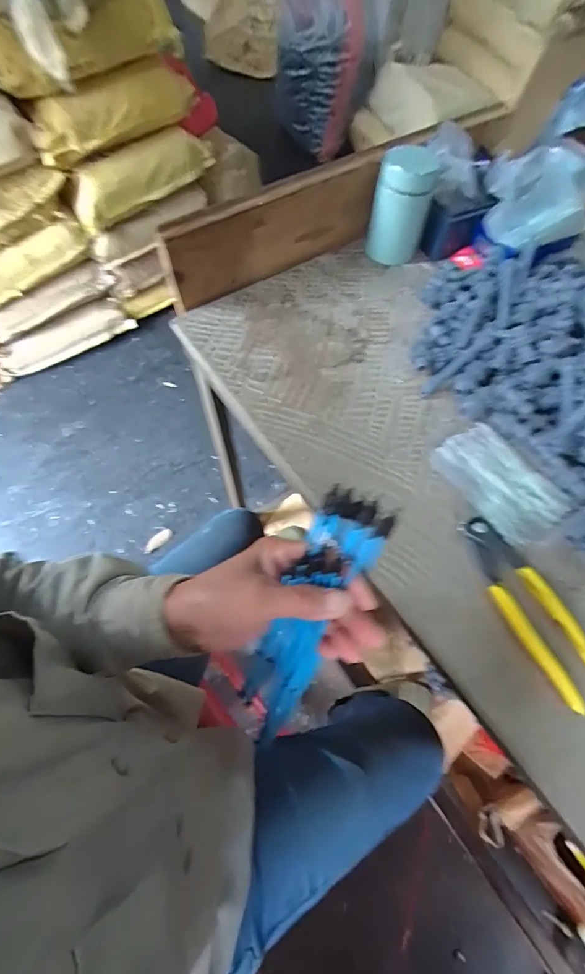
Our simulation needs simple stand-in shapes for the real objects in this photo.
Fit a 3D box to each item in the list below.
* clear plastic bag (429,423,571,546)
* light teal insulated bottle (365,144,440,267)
[{"bbox_3d":[0.201,-0.005,0.408,0.082,0.006,0.124,-35,69,-16],"label":"clear plastic bag"},{"bbox_3d":[0.138,-0.360,0.530,0.069,0.111,0.079,12,64,5],"label":"light teal insulated bottle"}]

